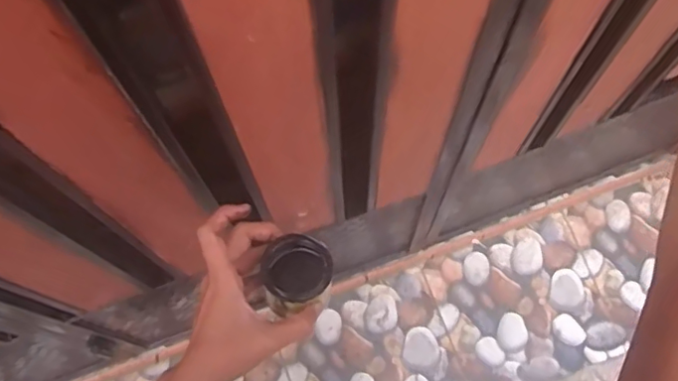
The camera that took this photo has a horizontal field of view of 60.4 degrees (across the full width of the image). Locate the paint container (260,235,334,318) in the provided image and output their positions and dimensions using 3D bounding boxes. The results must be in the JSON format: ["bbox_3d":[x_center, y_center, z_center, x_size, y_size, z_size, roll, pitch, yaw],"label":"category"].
[{"bbox_3d":[-0.033,0.074,0.495,0.053,0.073,0.054,0,68,1],"label":"paint container"}]

